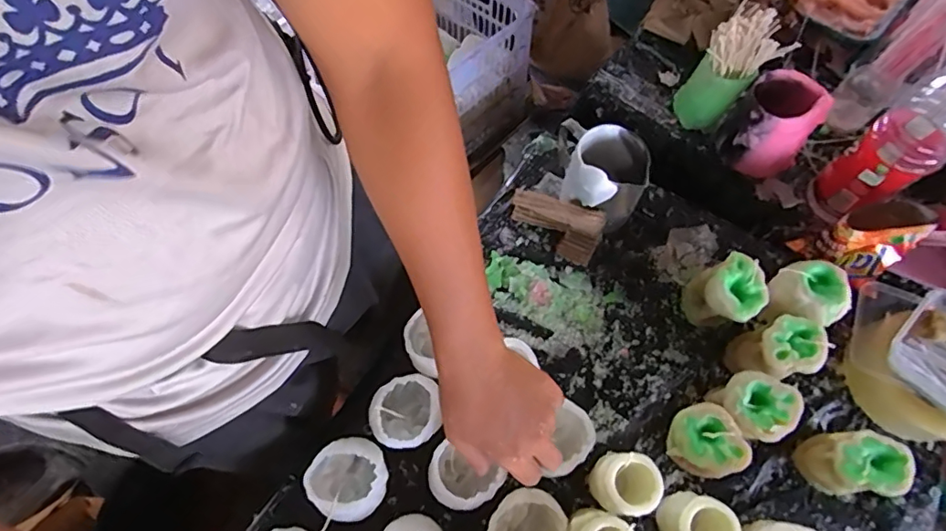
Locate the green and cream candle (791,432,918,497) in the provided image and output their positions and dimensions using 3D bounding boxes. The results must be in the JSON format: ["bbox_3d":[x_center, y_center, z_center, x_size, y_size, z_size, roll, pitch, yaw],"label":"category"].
[{"bbox_3d":[0.382,0.200,0.541,0.072,0.069,0.058,4,67,2],"label":"green and cream candle"}]

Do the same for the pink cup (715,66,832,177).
[{"bbox_3d":[0.374,-0.174,0.678,0.094,0.115,0.084,39,73,15],"label":"pink cup"}]

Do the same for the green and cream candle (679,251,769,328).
[{"bbox_3d":[0.284,0.033,0.609,0.062,0.079,0.067,0,67,0],"label":"green and cream candle"}]

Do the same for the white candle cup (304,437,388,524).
[{"bbox_3d":[-0.120,0.213,0.532,0.073,0.058,0.070,0,67,0],"label":"white candle cup"}]

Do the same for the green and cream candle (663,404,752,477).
[{"bbox_3d":[0.234,0.182,0.550,0.052,0.077,0.067,-24,69,-9],"label":"green and cream candle"}]

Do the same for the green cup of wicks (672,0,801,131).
[{"bbox_3d":[0.325,-0.242,0.682,0.082,0.147,0.076,-36,72,-14],"label":"green cup of wicks"}]

